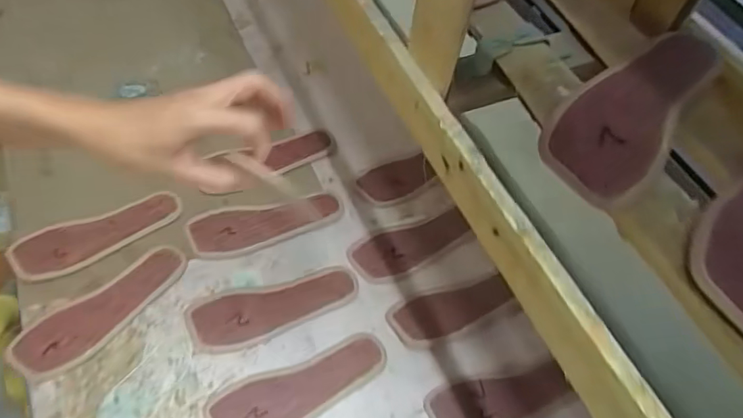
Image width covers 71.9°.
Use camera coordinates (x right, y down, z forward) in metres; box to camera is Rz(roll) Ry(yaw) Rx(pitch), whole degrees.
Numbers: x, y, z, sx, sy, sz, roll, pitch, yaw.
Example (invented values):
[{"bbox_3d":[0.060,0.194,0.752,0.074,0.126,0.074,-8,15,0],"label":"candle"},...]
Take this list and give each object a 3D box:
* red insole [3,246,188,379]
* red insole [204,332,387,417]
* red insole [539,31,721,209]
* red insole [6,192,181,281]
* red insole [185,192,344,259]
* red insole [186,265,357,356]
[{"bbox_3d":[-0.301,0.116,0.581,0.197,0.009,0.069,-33,66,-22],"label":"red insole"},{"bbox_3d":[-0.076,0.197,0.557,0.198,0.006,0.070,-21,62,-16],"label":"red insole"},{"bbox_3d":[0.179,-0.071,0.341,0.068,0.006,0.183,41,64,19],"label":"red insole"},{"bbox_3d":[-0.336,0.034,0.635,0.196,0.005,0.064,-19,69,-18],"label":"red insole"},{"bbox_3d":[-0.134,0.021,0.662,0.196,0.008,0.066,-9,64,-9],"label":"red insole"},{"bbox_3d":[-0.114,0.120,0.611,0.198,0.006,0.069,-12,63,-12],"label":"red insole"}]

